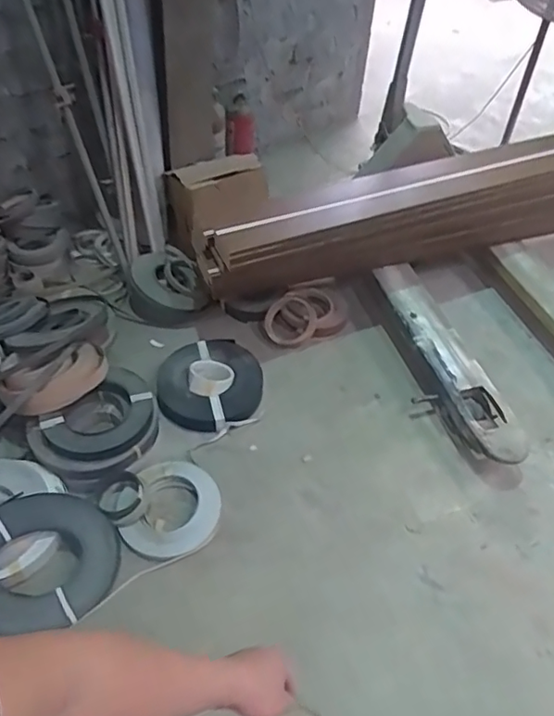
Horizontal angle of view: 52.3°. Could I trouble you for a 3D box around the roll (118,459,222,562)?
[{"bbox_3d":[-0.289,0.419,1.585,0.262,0.042,0.297,9,48,5],"label":"roll"}]

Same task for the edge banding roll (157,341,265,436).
[{"bbox_3d":[-0.211,0.083,1.858,0.323,0.103,0.344,1,48,-1],"label":"edge banding roll"}]

